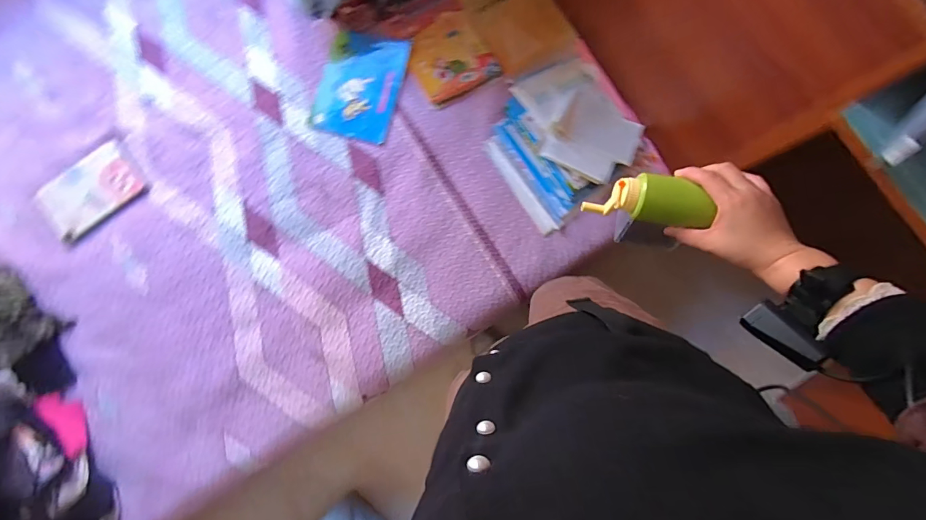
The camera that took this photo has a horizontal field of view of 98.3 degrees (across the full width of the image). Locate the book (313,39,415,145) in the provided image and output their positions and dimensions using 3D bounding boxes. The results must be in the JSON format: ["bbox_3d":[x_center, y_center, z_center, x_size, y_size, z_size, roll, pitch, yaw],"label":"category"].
[{"bbox_3d":[-0.268,-0.459,1.055,0.212,0.008,0.281,14,86,1],"label":"book"}]

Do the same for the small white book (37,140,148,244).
[{"bbox_3d":[-0.947,-0.176,1.016,0.233,0.028,0.159,-36,87,-2],"label":"small white book"}]

